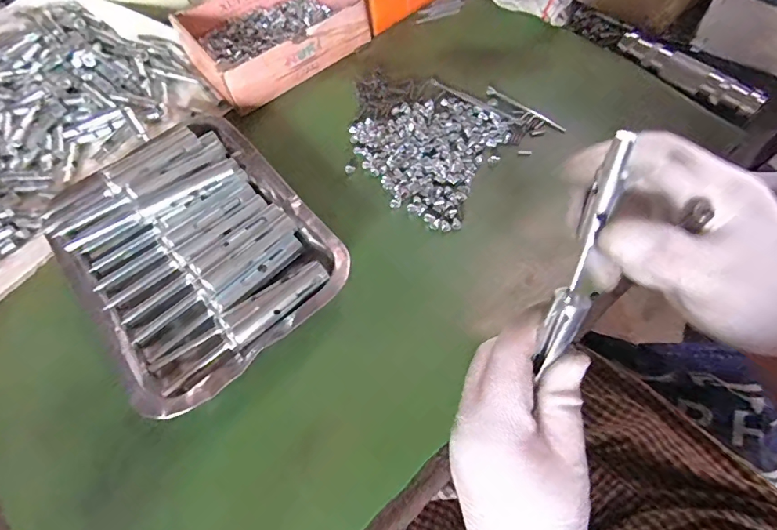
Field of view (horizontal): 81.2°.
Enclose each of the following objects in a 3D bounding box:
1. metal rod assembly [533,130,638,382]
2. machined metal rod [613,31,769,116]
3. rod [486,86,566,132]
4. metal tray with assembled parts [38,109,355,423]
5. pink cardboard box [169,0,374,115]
[{"bbox_3d":[0.092,-0.001,0.215,0.016,0.115,0.016,12,24,8],"label":"metal rod assembly"},{"bbox_3d":[0.284,-0.184,0.431,0.023,0.022,0.137,-37,68,-15],"label":"machined metal rod"},{"bbox_3d":[0.134,-0.152,0.444,0.088,0.009,0.008,36,70,18],"label":"rod"},{"bbox_3d":[-0.161,-0.017,0.377,0.179,0.043,0.240,-37,68,-15],"label":"metal tray with assembled parts"},{"bbox_3d":[-0.127,-0.263,0.495,0.171,0.053,0.144,-34,67,-14],"label":"pink cardboard box"}]

